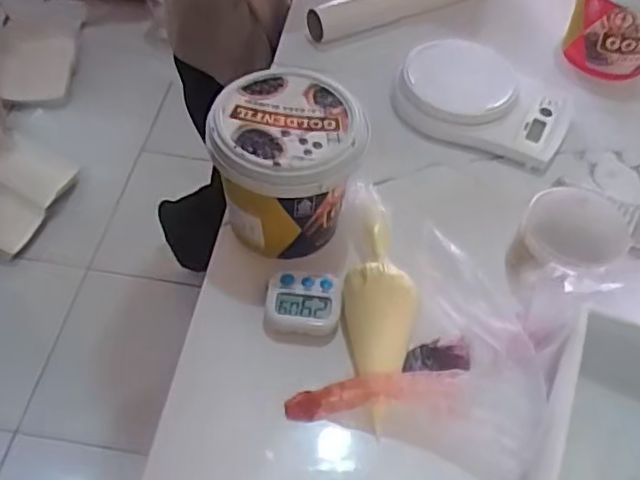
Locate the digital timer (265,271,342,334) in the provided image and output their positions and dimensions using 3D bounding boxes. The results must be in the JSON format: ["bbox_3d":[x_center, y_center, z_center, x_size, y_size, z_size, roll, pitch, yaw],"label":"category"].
[{"bbox_3d":[-0.014,0.054,0.572,0.064,0.021,0.051,5,53,0],"label":"digital timer"}]

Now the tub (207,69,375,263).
[{"bbox_3d":[-0.031,-0.060,0.586,0.119,0.126,0.114,2,53,-3],"label":"tub"}]

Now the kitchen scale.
[{"bbox_3d":[0.179,-0.158,0.732,0.186,0.049,0.124,17,54,8],"label":"kitchen scale"}]

